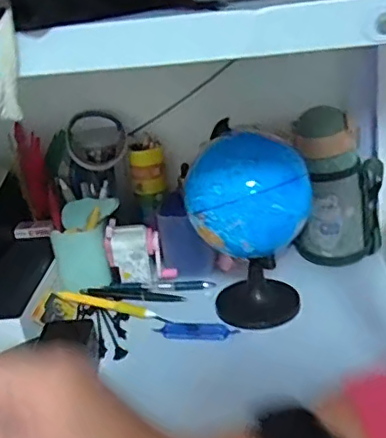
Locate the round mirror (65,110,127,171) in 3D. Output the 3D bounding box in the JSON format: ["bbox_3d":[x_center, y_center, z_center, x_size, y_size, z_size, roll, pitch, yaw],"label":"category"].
[{"bbox_3d":[-0.127,-0.107,0.783,0.073,0.087,0.014,-10,-15,-12],"label":"round mirror"}]

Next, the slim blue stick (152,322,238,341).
[{"bbox_3d":[0.003,0.125,0.653,0.088,0.013,0.020,0,24,13],"label":"slim blue stick"}]

